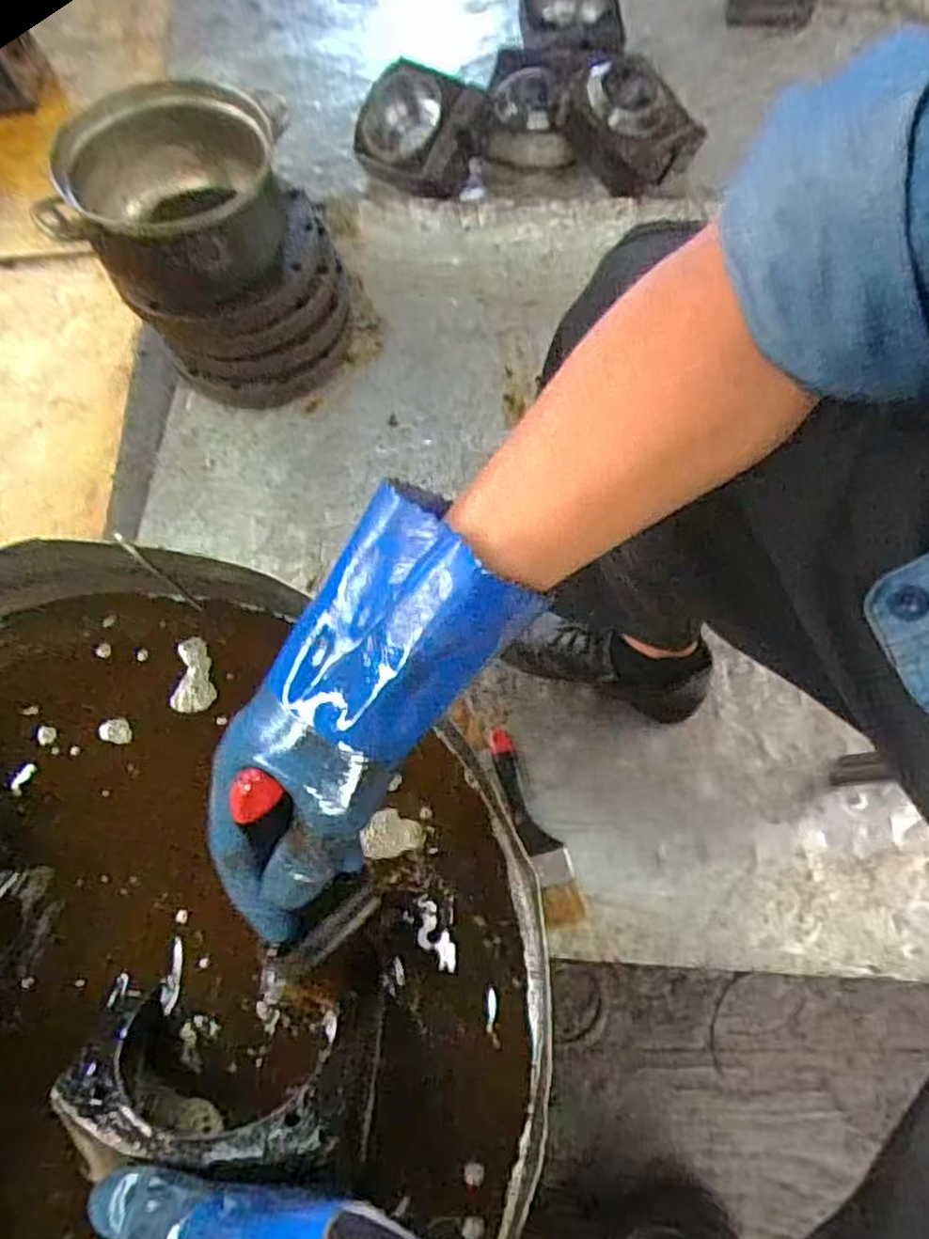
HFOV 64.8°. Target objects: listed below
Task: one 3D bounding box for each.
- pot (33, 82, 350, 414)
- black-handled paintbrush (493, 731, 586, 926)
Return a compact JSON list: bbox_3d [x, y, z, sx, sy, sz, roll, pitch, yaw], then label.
[{"bbox_3d":[-0.310,-0.457,0.935,0.285,0.285,0.242,-19,68,-5],"label":"pot"},{"bbox_3d":[0.072,0.207,0.745,0.042,0.023,0.201,-17,68,-4],"label":"black-handled paintbrush"}]

